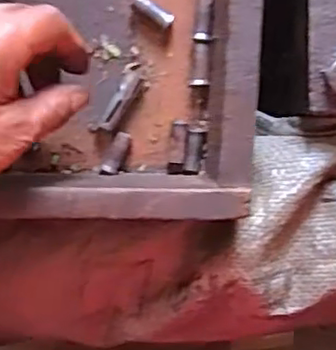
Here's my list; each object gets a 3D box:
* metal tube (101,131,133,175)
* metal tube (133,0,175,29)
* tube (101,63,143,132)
[{"bbox_3d":[-0.030,-0.013,0.384,0.011,0.008,0.025,25,97,-4],"label":"metal tube"},{"bbox_3d":[-0.008,-0.094,0.371,0.025,0.009,0.010,36,96,-5],"label":"metal tube"},{"bbox_3d":[-0.026,-0.045,0.379,0.012,0.010,0.041,24,97,-4],"label":"tube"}]

